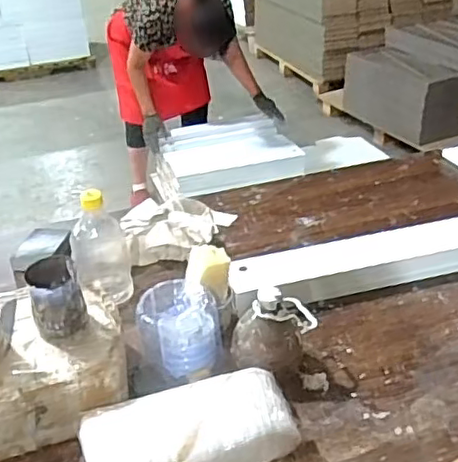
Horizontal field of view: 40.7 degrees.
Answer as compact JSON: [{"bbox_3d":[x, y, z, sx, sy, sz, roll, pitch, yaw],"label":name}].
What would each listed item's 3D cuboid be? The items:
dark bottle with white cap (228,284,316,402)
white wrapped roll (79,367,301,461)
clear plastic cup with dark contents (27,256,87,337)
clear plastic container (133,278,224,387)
[{"bbox_3d":[0.058,0.131,0.797,0.094,0.122,0.096,10,34,20],"label":"dark bottle with white cap"},{"bbox_3d":[-0.045,0.232,0.695,0.233,0.058,0.119,-9,32,-10],"label":"white wrapped roll"},{"bbox_3d":[-0.208,0.082,0.750,0.059,0.080,0.063,-2,31,1],"label":"clear plastic cup with dark contents"},{"bbox_3d":[-0.063,0.134,0.814,0.103,0.097,0.094,-3,31,1],"label":"clear plastic container"}]

